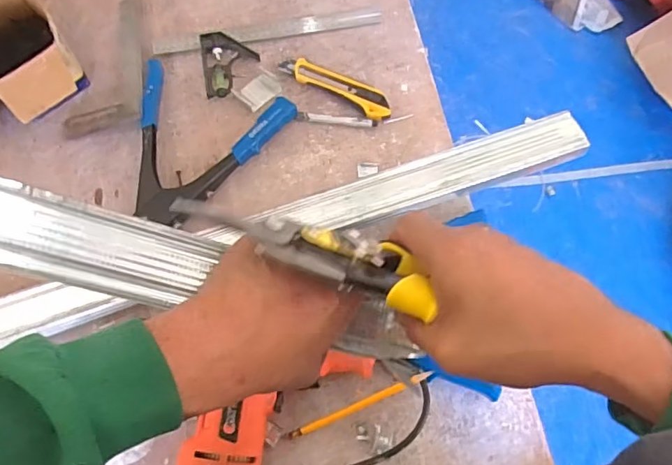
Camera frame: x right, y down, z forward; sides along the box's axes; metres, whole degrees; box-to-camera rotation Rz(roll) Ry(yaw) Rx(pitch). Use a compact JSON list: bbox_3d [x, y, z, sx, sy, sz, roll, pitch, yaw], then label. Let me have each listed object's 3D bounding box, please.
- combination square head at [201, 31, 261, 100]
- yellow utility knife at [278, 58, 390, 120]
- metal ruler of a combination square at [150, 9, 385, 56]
[{"bbox_3d":[-0.134,-0.215,0.670,0.069,0.014,0.088,-8,74,-4],"label":"combination square head"},{"bbox_3d":[0.000,-0.182,0.654,0.149,0.020,0.032,27,75,6],"label":"yellow utility knife"},{"bbox_3d":[-0.086,-0.263,0.683,0.293,0.006,0.025,-11,75,-4],"label":"metal ruler of a combination square"}]

